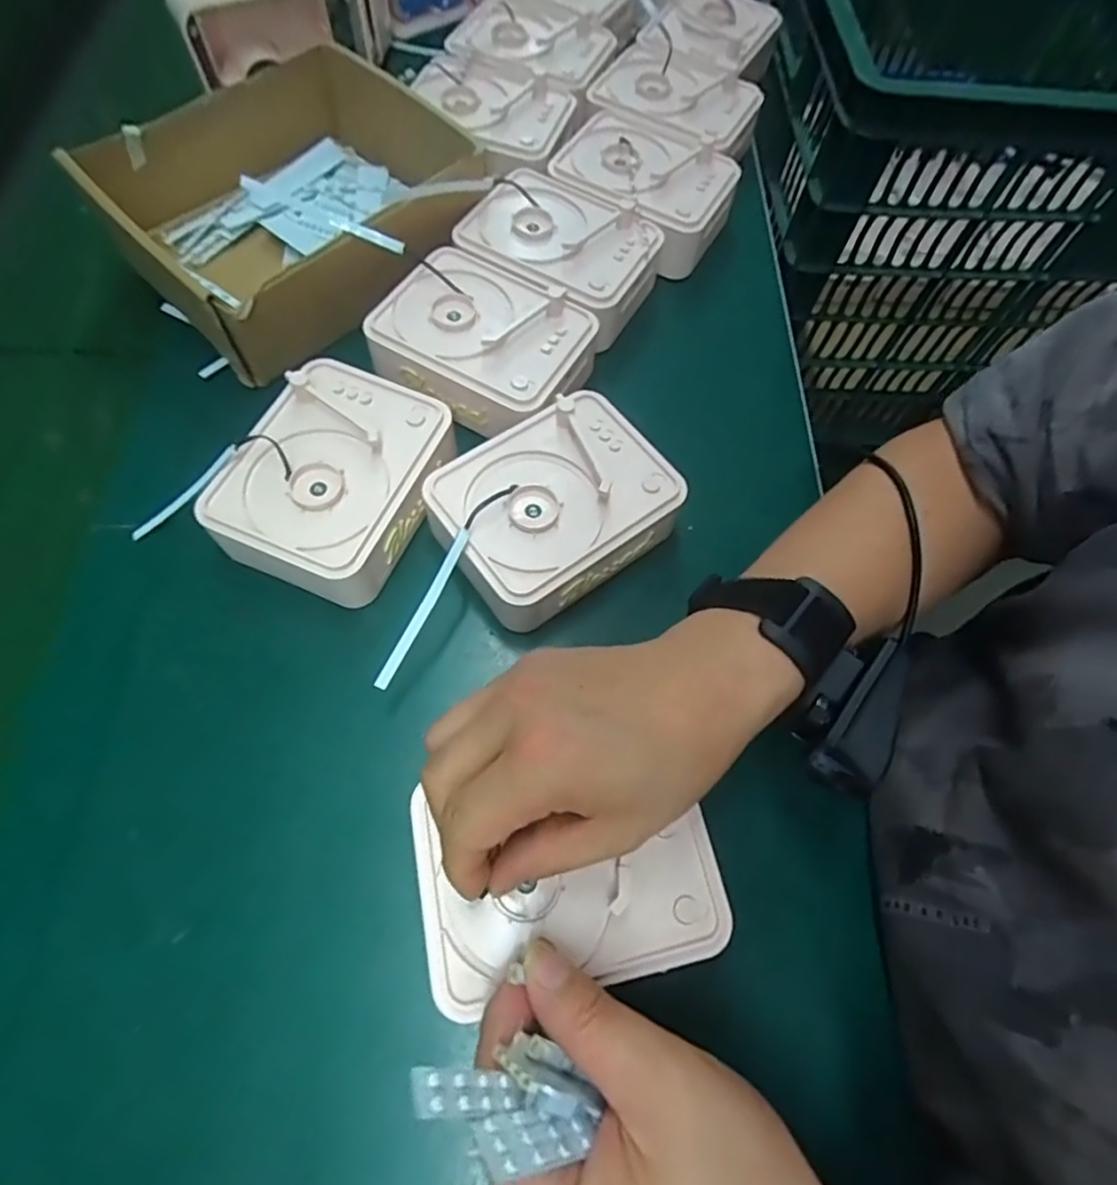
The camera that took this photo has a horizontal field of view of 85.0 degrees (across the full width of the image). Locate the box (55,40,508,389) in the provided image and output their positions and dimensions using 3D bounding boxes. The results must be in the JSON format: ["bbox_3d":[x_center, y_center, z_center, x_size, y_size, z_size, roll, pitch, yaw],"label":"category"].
[{"bbox_3d":[-0.178,-0.268,0.423,0.217,0.080,0.210,-34,72,-16],"label":"box"}]

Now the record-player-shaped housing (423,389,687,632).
[{"bbox_3d":[-0.002,-0.045,0.356,0.131,0.055,0.101,-34,72,-16],"label":"record-player-shaped housing"}]

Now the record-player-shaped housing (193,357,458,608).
[{"bbox_3d":[-0.125,-0.065,0.346,0.098,0.044,0.130,22,67,7],"label":"record-player-shaped housing"}]

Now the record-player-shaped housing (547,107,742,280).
[{"bbox_3d":[0.065,-0.308,0.474,0.132,0.054,0.103,30,68,10],"label":"record-player-shaped housing"}]

